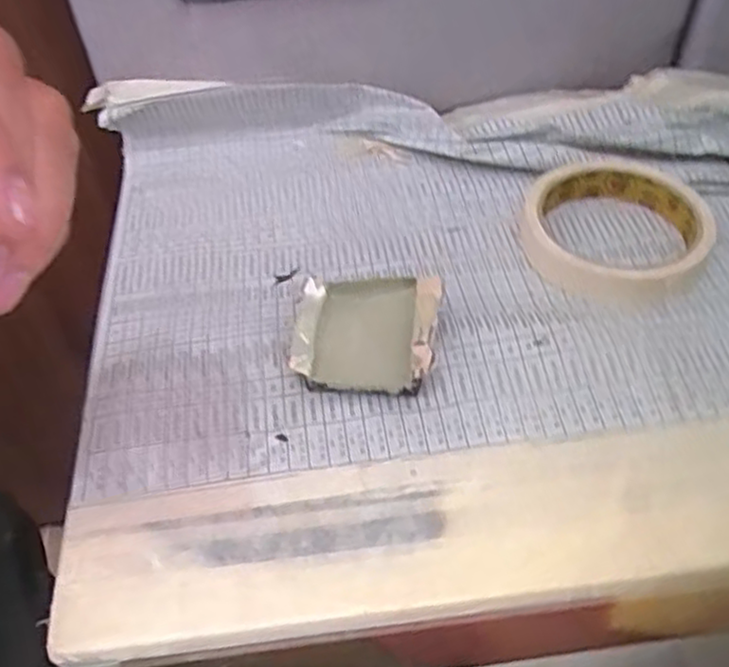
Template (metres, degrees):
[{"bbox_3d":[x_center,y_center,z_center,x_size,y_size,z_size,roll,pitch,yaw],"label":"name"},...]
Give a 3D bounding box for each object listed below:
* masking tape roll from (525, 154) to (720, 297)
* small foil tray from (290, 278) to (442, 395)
[{"bbox_3d":[0.125,-0.054,0.365,0.091,0.020,0.086,-1,49,2],"label":"masking tape roll"},{"bbox_3d":[0.001,-0.001,0.319,0.060,0.032,0.049,4,50,6],"label":"small foil tray"}]

